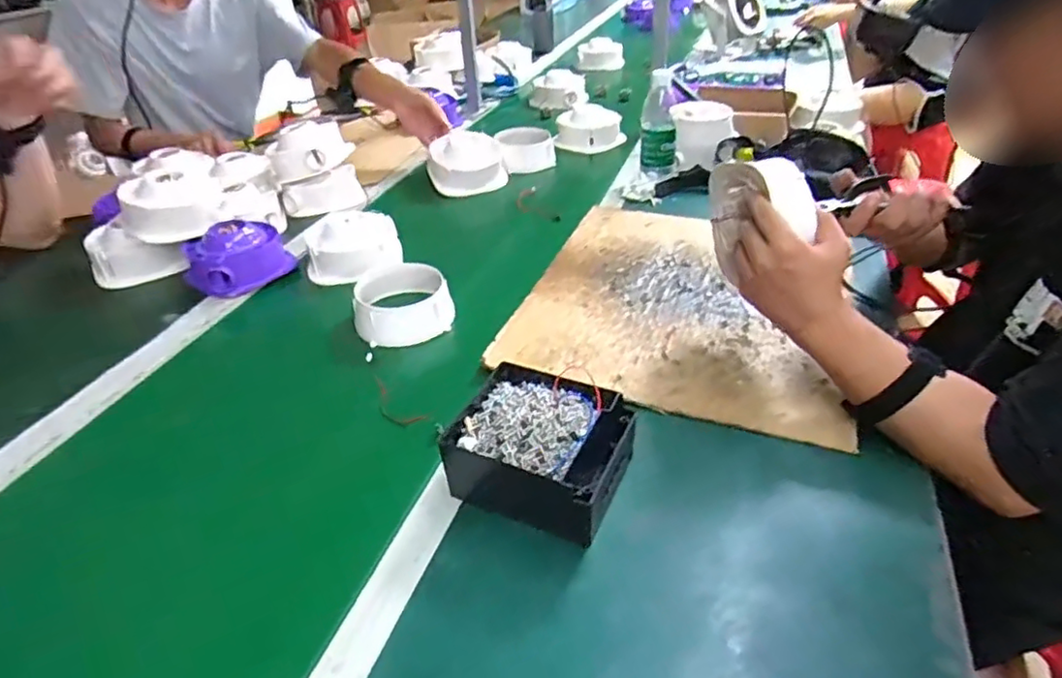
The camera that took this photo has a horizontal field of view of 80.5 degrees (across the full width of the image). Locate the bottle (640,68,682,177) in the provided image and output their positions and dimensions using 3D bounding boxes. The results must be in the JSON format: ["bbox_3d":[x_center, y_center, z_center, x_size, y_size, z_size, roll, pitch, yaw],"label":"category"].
[{"bbox_3d":[0.226,-0.374,1.102,0.064,0.166,0.056,5,37,11],"label":"bottle"}]

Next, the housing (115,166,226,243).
[{"bbox_3d":[-0.513,-0.199,0.899,0.129,0.069,0.106,-16,38,-17],"label":"housing"}]

